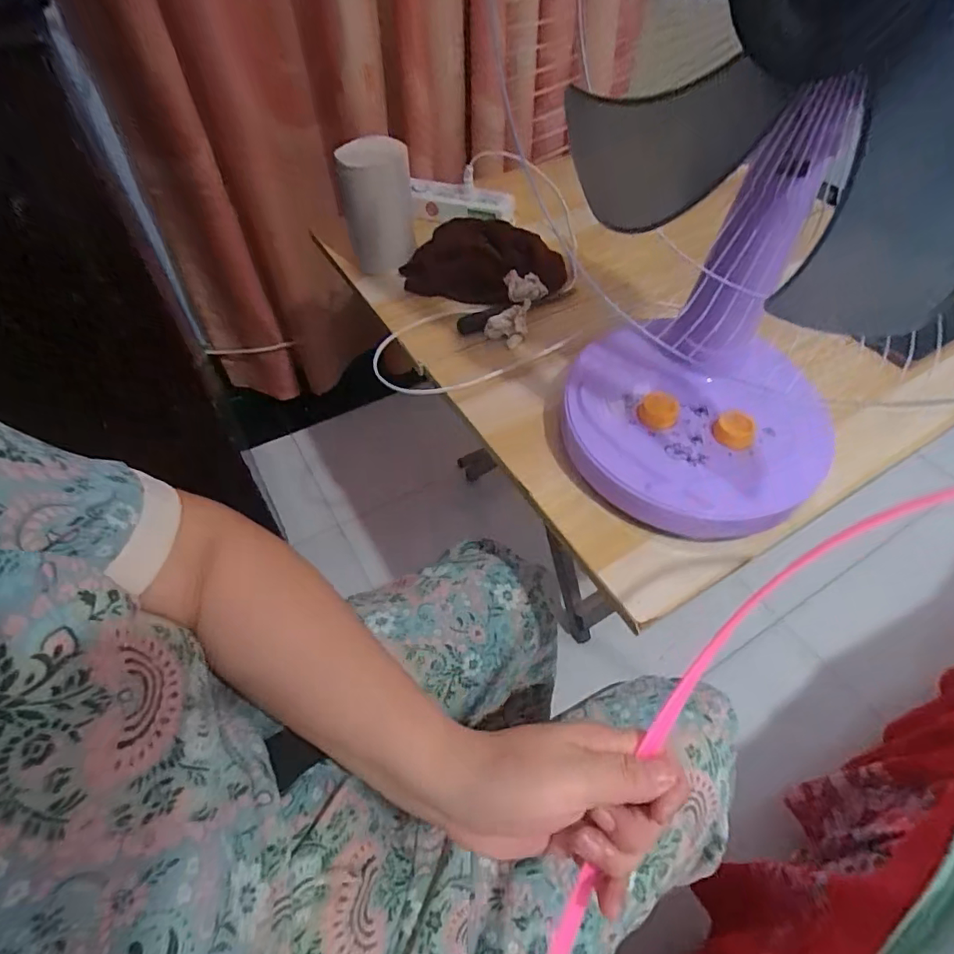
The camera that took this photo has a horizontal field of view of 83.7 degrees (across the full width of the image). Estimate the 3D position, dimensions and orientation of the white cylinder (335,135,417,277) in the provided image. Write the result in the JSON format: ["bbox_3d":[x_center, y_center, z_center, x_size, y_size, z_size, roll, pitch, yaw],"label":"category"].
[{"bbox_3d":[-0.117,-0.317,0.637,0.080,0.141,0.087,-11,52,-8],"label":"white cylinder"}]

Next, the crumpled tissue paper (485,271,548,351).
[{"bbox_3d":[0.044,-0.192,0.600,0.049,0.030,0.087,14,67,9],"label":"crumpled tissue paper"}]

